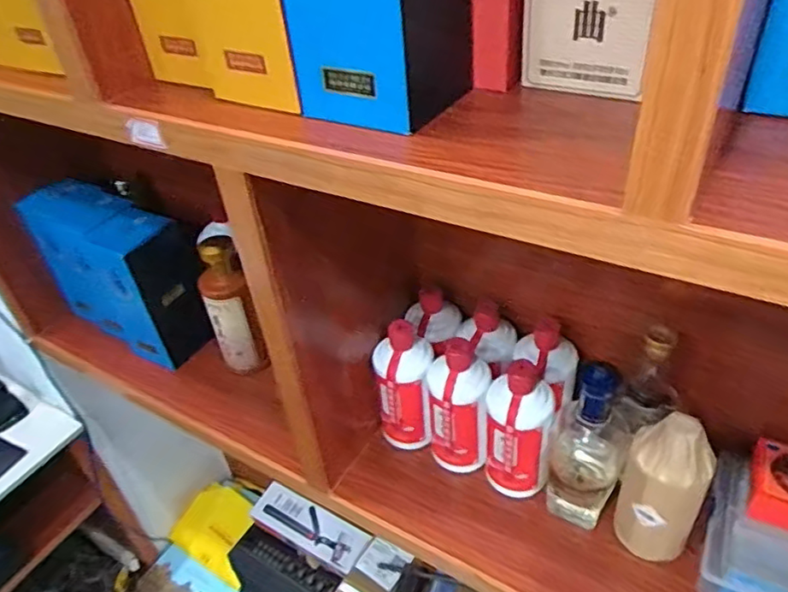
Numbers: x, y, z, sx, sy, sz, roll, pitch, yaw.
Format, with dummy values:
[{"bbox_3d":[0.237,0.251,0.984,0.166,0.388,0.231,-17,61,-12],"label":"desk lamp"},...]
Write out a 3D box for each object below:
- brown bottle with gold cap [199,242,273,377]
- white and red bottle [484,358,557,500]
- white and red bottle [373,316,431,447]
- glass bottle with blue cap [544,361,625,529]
[{"bbox_3d":[-0.253,0.022,0.935,0.070,0.216,0.060,-17,40,-13],"label":"brown bottle with gold cap"},{"bbox_3d":[0.147,0.159,0.714,0.073,0.180,0.068,0,39,7],"label":"white and red bottle"},{"bbox_3d":[0.014,0.124,0.791,0.070,0.176,0.072,-5,39,2],"label":"white and red bottle"},{"bbox_3d":[0.214,0.173,0.671,0.073,0.232,0.075,12,42,21],"label":"glass bottle with blue cap"}]

